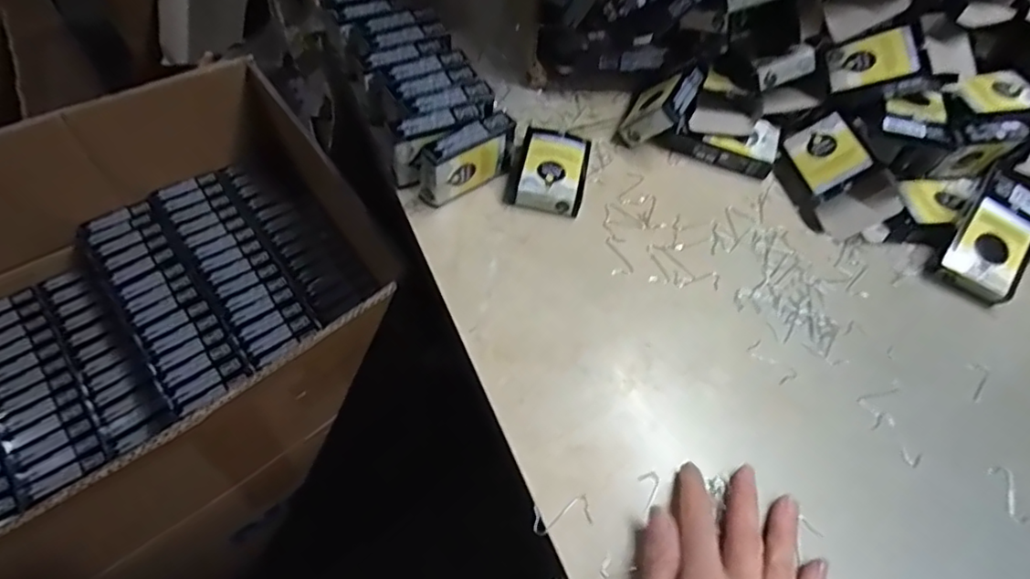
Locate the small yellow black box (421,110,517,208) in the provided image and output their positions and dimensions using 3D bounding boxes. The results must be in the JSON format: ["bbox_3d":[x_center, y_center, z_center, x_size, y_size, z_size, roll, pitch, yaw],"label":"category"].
[{"bbox_3d":[-0.036,-0.100,0.458,0.076,0.056,0.022,-29,63,-22],"label":"small yellow black box"}]

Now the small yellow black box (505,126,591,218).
[{"bbox_3d":[0.028,-0.096,0.486,0.058,0.028,0.072,13,56,3],"label":"small yellow black box"}]

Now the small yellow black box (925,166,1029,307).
[{"bbox_3d":[0.369,-0.040,0.461,0.057,0.021,0.092,33,84,7],"label":"small yellow black box"}]

